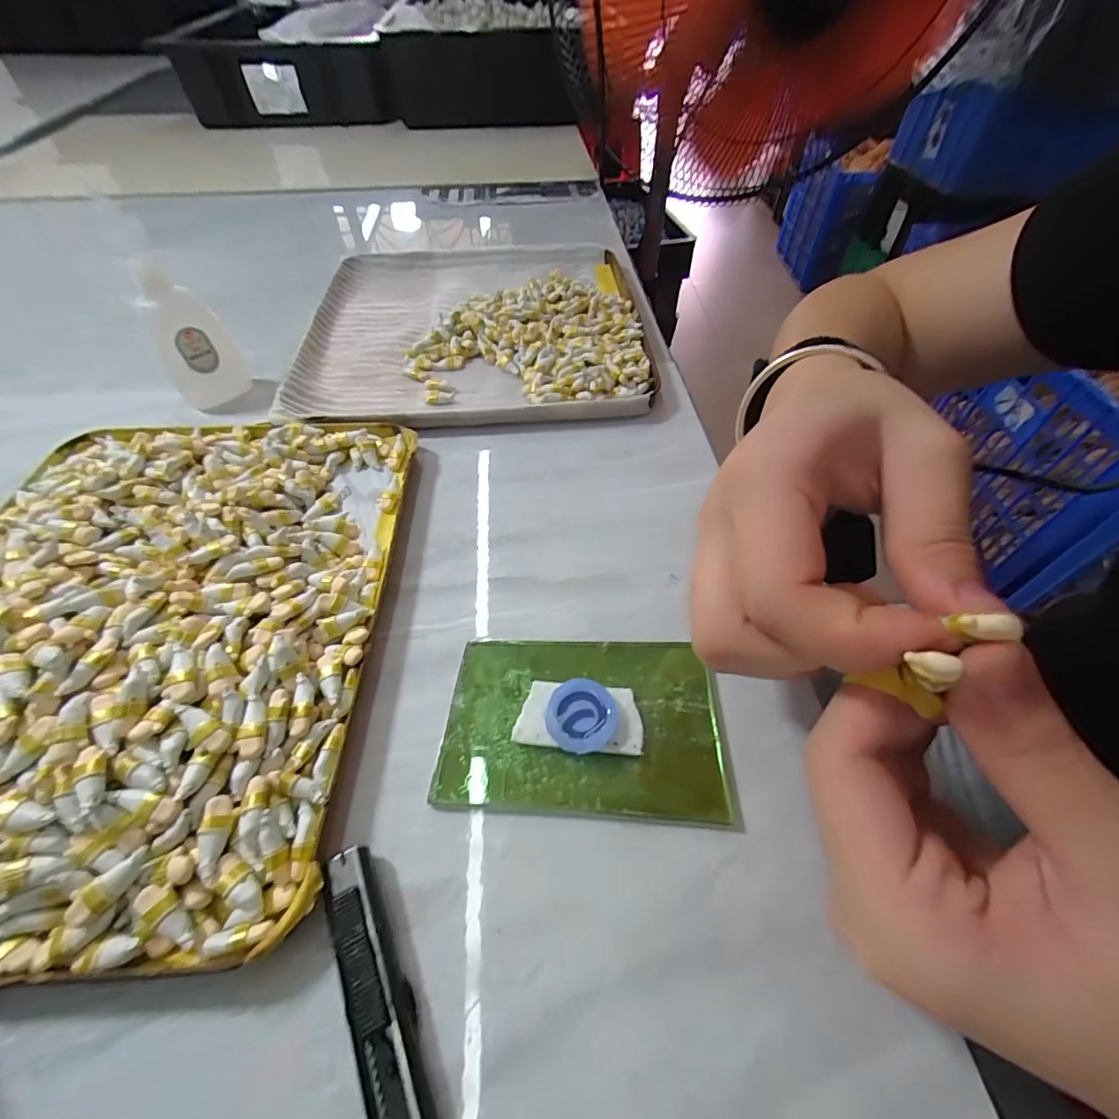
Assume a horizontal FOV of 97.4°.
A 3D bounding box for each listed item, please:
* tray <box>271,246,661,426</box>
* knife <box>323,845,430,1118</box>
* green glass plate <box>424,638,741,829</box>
[{"bbox_3d":[-0.063,-0.179,0.368,0.242,0.030,0.237,-4,52,-3],"label":"tray"},{"bbox_3d":[-0.040,0.144,0.125,0.014,0.010,0.131,-22,55,-16],"label":"knife"},{"bbox_3d":[0.010,0.061,0.189,0.105,0.009,0.066,3,52,2],"label":"green glass plate"}]

